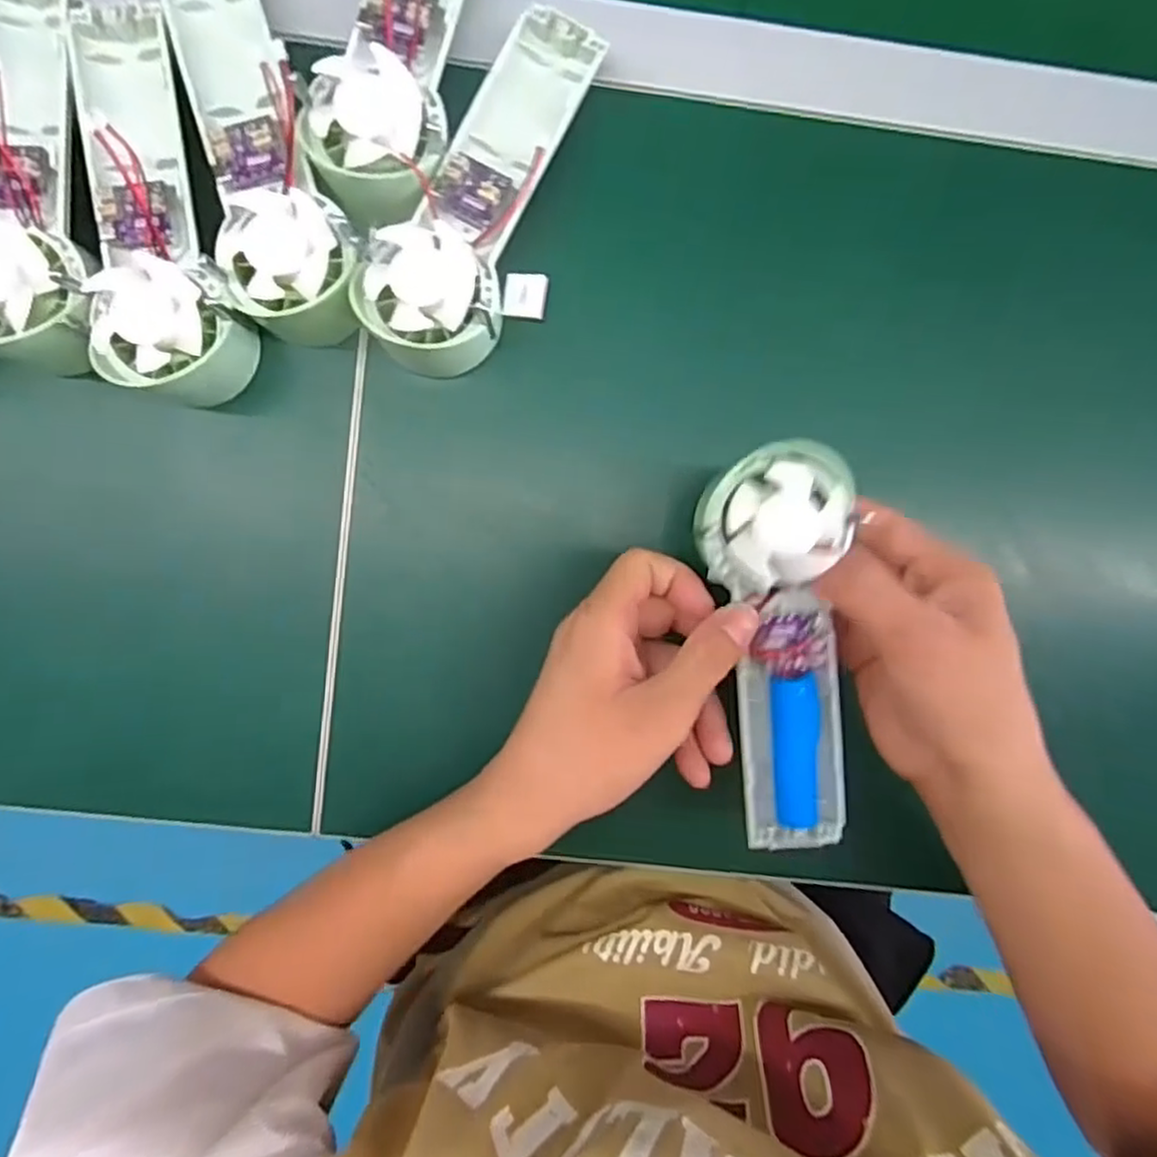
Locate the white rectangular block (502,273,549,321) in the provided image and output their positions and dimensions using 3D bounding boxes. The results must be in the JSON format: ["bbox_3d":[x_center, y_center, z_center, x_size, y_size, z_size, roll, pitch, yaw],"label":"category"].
[{"bbox_3d":[-0.027,-0.140,0.337,0.021,0.008,0.020,7,91,-3],"label":"white rectangular block"}]

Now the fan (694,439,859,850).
[{"bbox_3d":[0.088,0.031,0.294,0.058,0.029,0.172,-5,96,-3],"label":"fan"}]

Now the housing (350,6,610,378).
[{"bbox_3d":[-0.040,-0.178,0.319,0.059,0.048,0.174,29,90,-3],"label":"housing"}]

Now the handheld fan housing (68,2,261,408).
[{"bbox_3d":[-0.196,-0.170,0.310,0.060,0.046,0.172,-11,92,-3],"label":"handheld fan housing"}]

